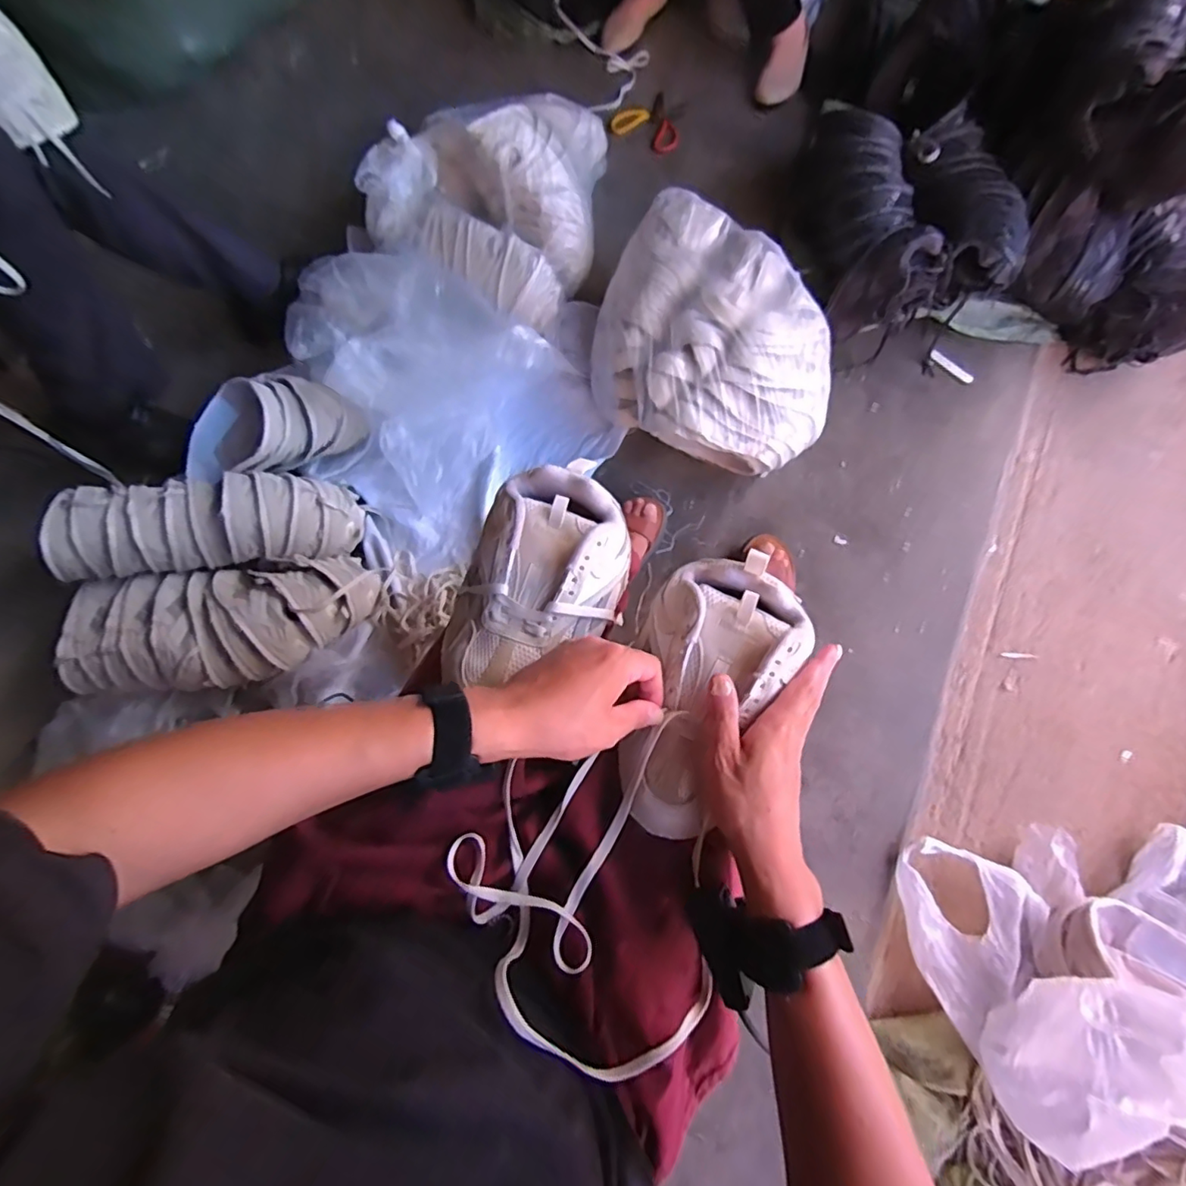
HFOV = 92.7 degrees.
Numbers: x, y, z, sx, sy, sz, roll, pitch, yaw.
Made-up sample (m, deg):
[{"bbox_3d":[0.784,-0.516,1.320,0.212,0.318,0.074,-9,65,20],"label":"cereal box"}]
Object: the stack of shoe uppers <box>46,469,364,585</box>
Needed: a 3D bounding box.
[{"bbox_3d":[-0.585,-0.104,0.872,0.403,0.131,0.120,-8,73,-2],"label":"stack of shoe uppers"}]

